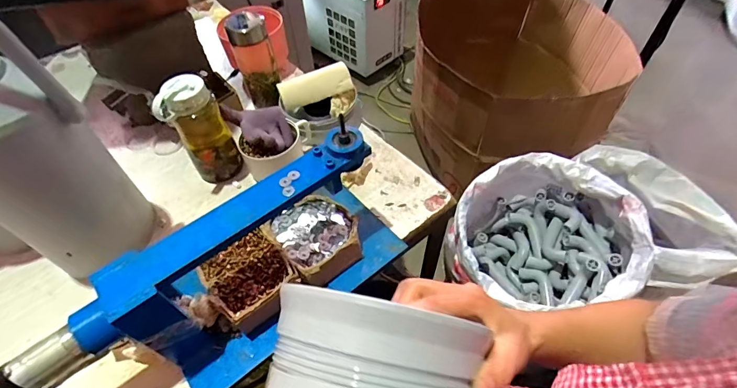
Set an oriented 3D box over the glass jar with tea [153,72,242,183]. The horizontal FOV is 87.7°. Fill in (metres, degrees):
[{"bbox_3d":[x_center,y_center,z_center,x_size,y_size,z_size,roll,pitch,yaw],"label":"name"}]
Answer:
[{"bbox_3d":[-0.287,-0.107,0.664,0.083,0.179,0.077,-1,53,2],"label":"glass jar with tea"}]

